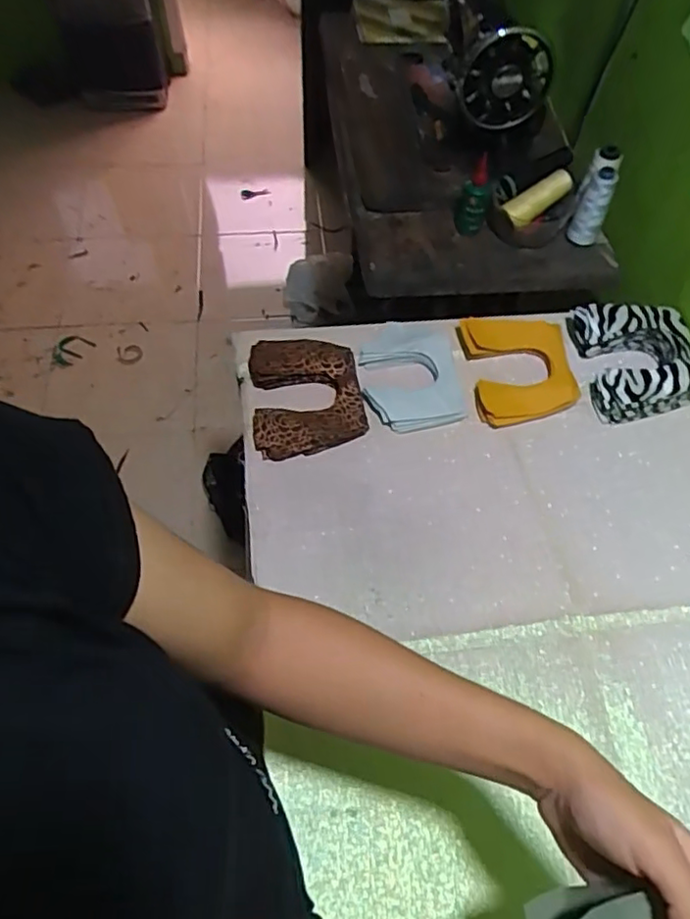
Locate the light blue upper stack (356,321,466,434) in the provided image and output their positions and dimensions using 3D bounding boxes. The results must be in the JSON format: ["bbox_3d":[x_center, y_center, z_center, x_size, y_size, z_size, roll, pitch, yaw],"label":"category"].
[{"bbox_3d":[0.081,-0.108,0.785,0.118,0.033,0.158,-7,57,-7],"label":"light blue upper stack"}]

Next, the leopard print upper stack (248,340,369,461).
[{"bbox_3d":[-0.049,-0.081,0.763,0.130,0.032,0.162,-8,57,-8],"label":"leopard print upper stack"}]

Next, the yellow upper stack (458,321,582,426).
[{"bbox_3d":[0.217,-0.119,0.795,0.123,0.034,0.162,-5,57,-6],"label":"yellow upper stack"}]

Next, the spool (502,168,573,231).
[{"bbox_3d":[0.290,-0.385,0.927,0.109,0.037,0.036,-34,61,2],"label":"spool"}]

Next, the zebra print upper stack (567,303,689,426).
[{"bbox_3d":[0.371,-0.129,0.795,0.135,0.057,0.161,-7,57,-7],"label":"zebra print upper stack"}]

